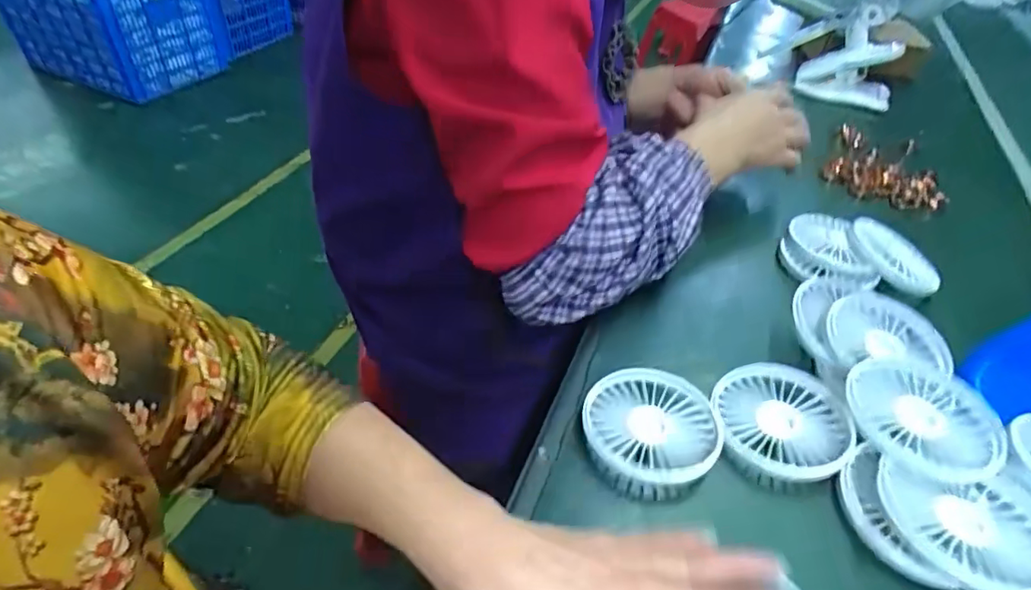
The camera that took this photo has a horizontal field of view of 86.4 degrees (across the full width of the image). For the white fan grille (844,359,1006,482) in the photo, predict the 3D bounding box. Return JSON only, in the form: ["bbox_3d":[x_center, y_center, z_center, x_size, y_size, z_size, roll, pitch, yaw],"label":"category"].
[{"bbox_3d":[0.269,0.078,0.357,0.088,0.014,0.088,3,39,-3],"label":"white fan grille"}]

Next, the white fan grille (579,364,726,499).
[{"bbox_3d":[0.090,0.089,0.370,0.085,0.023,0.090,3,39,-3],"label":"white fan grille"}]

